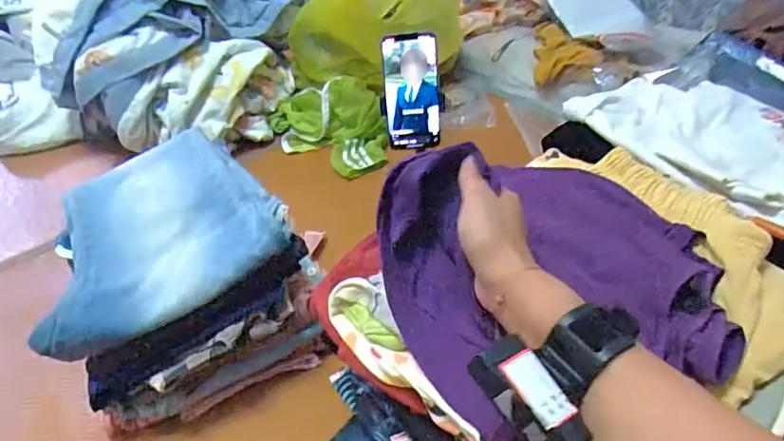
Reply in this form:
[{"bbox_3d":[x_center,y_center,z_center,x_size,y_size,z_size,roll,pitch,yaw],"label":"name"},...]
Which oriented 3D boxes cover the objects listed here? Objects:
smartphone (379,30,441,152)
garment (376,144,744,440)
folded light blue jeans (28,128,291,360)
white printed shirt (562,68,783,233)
[{"bbox_3d":[0.028,-0.173,0.727,0.075,0.150,0.011,-6,19,2],"label":"smartphone"},{"bbox_3d":[0.112,0.040,0.398,0.196,0.126,0.225,-20,41,-20],"label":"garment"},{"bbox_3d":[-0.279,0.001,0.639,0.255,0.052,0.286,-20,41,-20],"label":"folded light blue jeans"},{"bbox_3d":[0.335,-0.076,0.516,0.219,0.052,0.290,-25,43,-25],"label":"white printed shirt"}]

